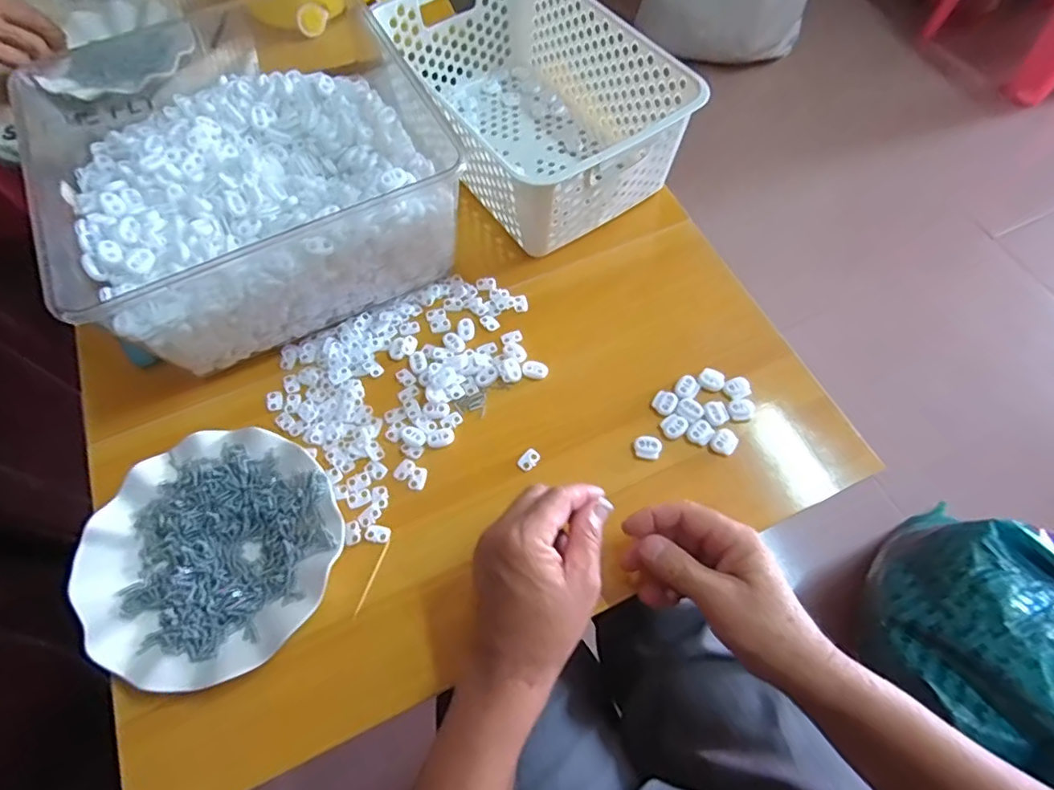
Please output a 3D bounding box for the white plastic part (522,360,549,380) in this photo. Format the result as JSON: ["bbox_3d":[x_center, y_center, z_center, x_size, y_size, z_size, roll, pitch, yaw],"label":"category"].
[{"bbox_3d":[0.008,-0.023,0.492,0.023,0.005,0.015,12,64,6],"label":"white plastic part"}]

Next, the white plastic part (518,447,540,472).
[{"bbox_3d":[0.002,0.056,0.461,0.014,0.010,0.019,41,70,19],"label":"white plastic part"}]

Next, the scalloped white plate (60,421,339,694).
[{"bbox_3d":[-0.236,0.116,0.416,0.176,0.022,0.179,0,63,0],"label":"scalloped white plate"}]

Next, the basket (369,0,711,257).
[{"bbox_3d":[0.005,-0.304,0.571,0.187,0.115,0.299,-31,67,-14],"label":"basket"}]

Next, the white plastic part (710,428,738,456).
[{"bbox_3d":[0.164,0.039,0.456,0.020,0.008,0.020,38,69,17],"label":"white plastic part"}]

